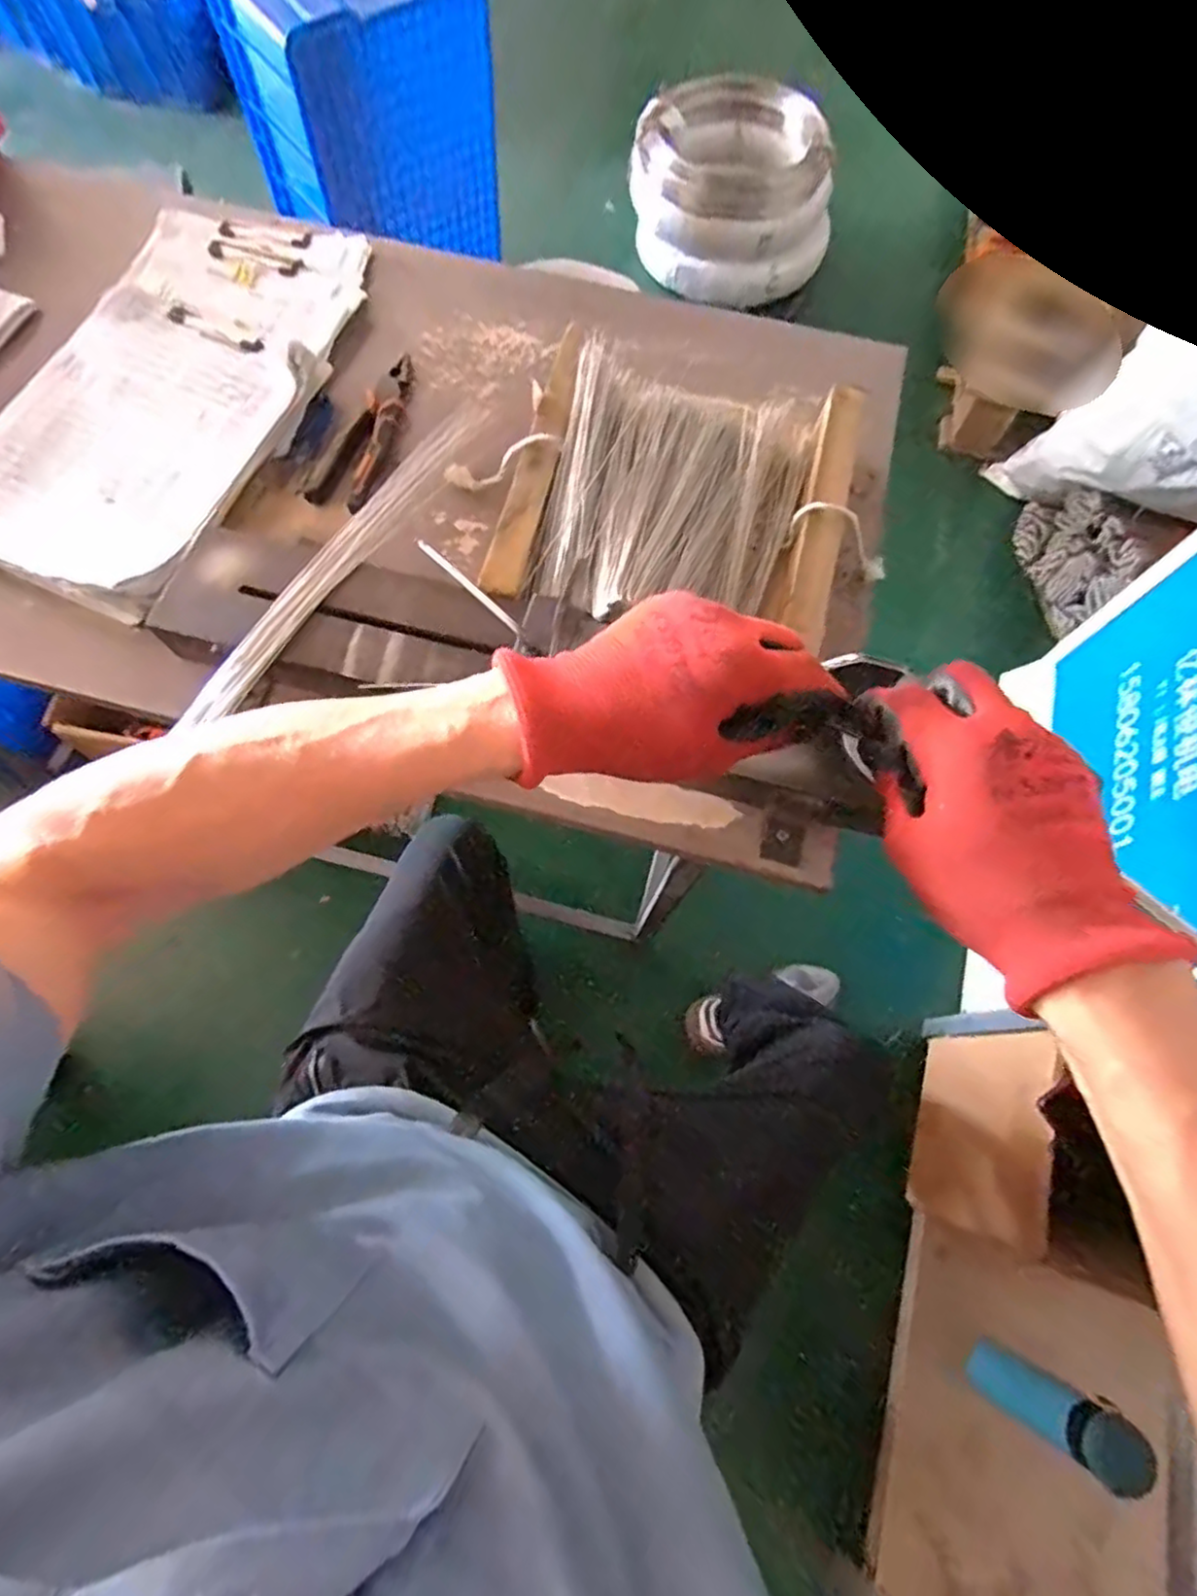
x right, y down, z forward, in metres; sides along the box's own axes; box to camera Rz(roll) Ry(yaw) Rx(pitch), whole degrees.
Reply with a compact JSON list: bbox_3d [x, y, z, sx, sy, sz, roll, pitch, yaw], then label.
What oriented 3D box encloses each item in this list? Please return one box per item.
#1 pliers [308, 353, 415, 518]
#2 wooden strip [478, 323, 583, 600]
[{"bbox_3d":[-0.212,-0.345,0.640,0.054,0.013,0.177,25,70,7],"label":"pliers"},{"bbox_3d":[-0.048,-0.285,0.571,0.032,0.016,0.263,17,76,-11],"label":"wooden strip"}]

